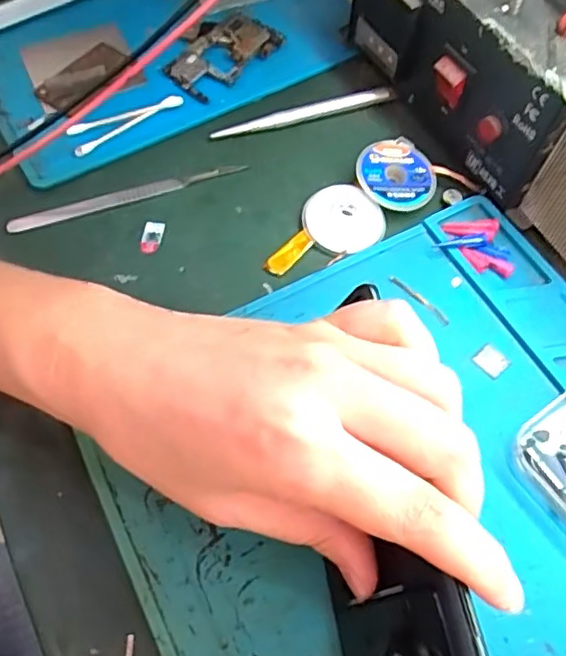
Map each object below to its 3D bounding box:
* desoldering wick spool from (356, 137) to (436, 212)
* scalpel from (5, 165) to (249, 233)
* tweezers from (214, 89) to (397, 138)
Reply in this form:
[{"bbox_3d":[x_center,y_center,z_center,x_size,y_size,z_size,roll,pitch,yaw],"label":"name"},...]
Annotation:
[{"bbox_3d":[0.064,-0.085,0.335,0.046,0.008,0.046,4,68,-11],"label":"desoldering wick spool"},{"bbox_3d":[-0.088,-0.075,0.338,0.134,0.004,0.009,-17,62,-9],"label":"scalpel"},{"bbox_3d":[0.012,-0.133,0.365,0.112,0.005,0.012,-14,62,-8],"label":"tweezers"}]

